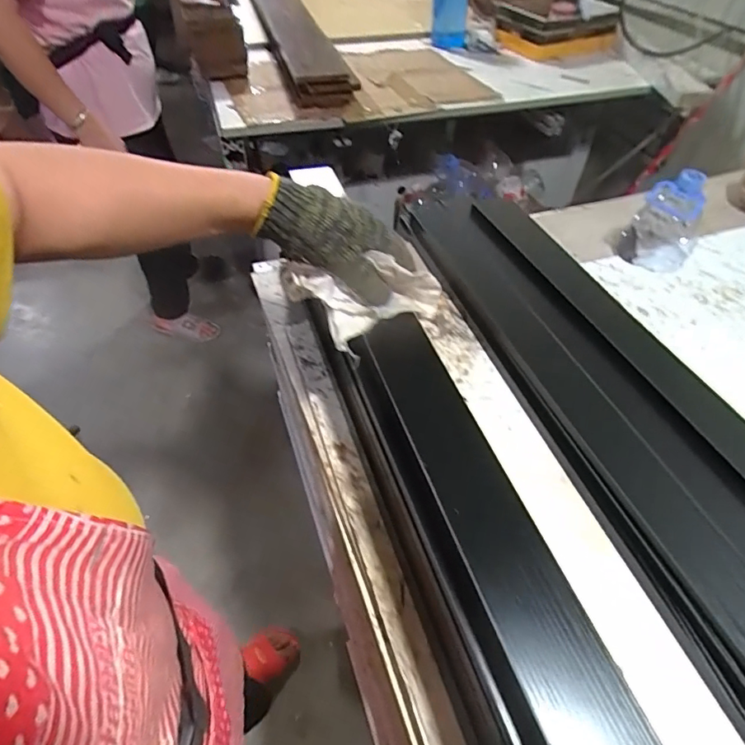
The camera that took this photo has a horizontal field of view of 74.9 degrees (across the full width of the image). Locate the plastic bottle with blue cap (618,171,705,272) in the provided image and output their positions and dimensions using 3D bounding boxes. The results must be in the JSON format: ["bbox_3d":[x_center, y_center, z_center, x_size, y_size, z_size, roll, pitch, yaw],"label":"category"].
[{"bbox_3d":[0.421,-0.221,0.683,0.090,0.127,0.094,32,55,23],"label":"plastic bottle with blue cap"}]

